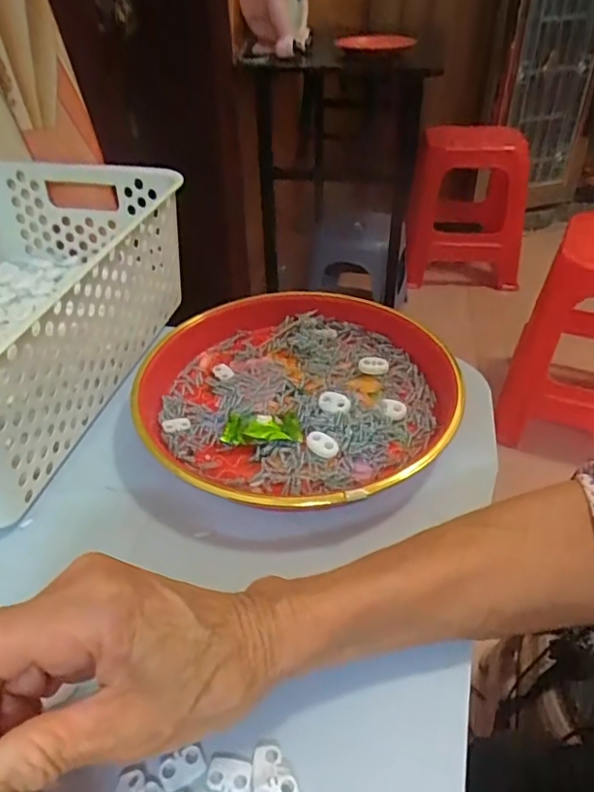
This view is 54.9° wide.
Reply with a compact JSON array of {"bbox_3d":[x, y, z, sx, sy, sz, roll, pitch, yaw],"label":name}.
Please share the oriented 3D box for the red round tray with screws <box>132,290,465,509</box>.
[{"bbox_3d":[0.001,-0.005,0.402,0.214,0.034,0.214,0,38,0],"label":"red round tray with screws"}]

